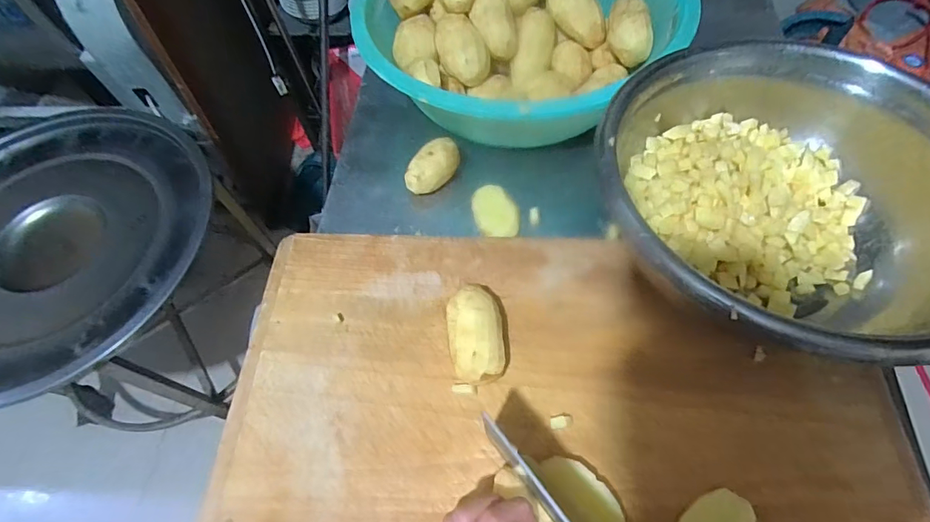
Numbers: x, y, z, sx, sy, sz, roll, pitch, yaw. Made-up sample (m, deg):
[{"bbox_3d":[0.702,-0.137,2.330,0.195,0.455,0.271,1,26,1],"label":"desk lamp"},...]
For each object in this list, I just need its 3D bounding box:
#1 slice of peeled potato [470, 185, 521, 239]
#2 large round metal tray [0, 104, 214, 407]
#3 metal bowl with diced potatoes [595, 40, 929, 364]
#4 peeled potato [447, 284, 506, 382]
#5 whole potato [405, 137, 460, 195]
[{"bbox_3d":[0.034,-0.057,0.537,0.046,0.015,0.069,-16,61,-5],"label":"slice of peeled potato"},{"bbox_3d":[-0.770,-0.047,0.882,0.633,0.084,0.633,-2,61,3],"label":"large round metal tray"},{"bbox_3d":[0.274,-0.057,0.433,0.310,0.124,0.329,-2,61,3],"label":"metal bowl with diced potatoes"},{"bbox_3d":[0.010,0.067,0.430,0.047,0.042,0.079,-7,61,0],"label":"peeled potato"},{"bbox_3d":[-0.036,-0.106,0.543,0.040,0.037,0.069,33,68,20],"label":"whole potato"}]

